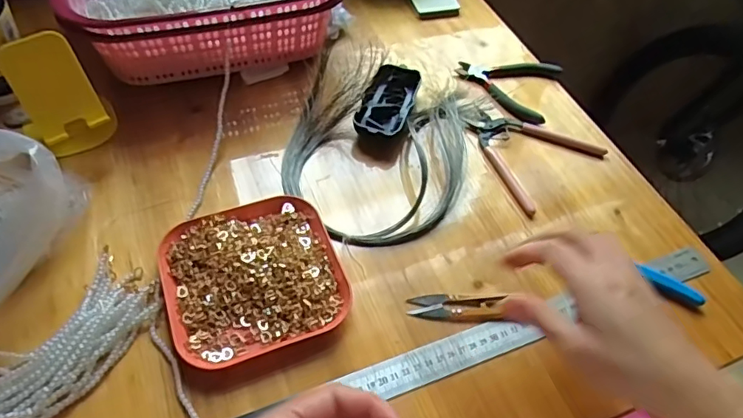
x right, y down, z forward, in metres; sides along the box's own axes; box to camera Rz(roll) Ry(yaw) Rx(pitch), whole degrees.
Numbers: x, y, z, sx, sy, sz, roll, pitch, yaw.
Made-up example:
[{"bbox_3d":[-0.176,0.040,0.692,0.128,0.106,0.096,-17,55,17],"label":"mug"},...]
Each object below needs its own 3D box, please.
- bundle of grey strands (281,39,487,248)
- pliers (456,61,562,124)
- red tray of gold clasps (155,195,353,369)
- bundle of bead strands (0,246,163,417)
[{"bbox_3d":[0.009,-0.079,0.548,0.189,0.047,0.257,17,54,7],"label":"bundle of grey strands"},{"bbox_3d":[0.160,-0.154,0.639,0.114,0.015,0.108,20,54,10],"label":"pliers"},{"bbox_3d":[-0.100,0.055,0.454,0.142,0.023,0.138,-16,56,-16],"label":"red tray of gold clasps"},{"bbox_3d":[-0.243,0.102,0.405,0.092,0.024,0.160,23,55,11],"label":"bundle of bead strands"}]

